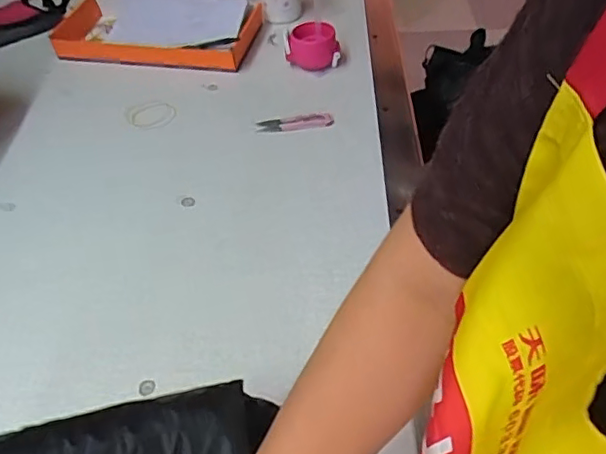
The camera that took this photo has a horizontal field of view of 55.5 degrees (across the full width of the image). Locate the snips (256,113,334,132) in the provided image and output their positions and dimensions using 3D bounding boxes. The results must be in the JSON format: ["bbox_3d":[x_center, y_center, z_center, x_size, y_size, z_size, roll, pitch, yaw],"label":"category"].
[{"bbox_3d":[-0.011,-0.142,0.786,0.102,0.007,0.027,-3,47,0],"label":"snips"}]

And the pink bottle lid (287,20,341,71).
[{"bbox_3d":[0.017,-0.276,0.877,0.077,0.047,0.056,10,48,11],"label":"pink bottle lid"}]

